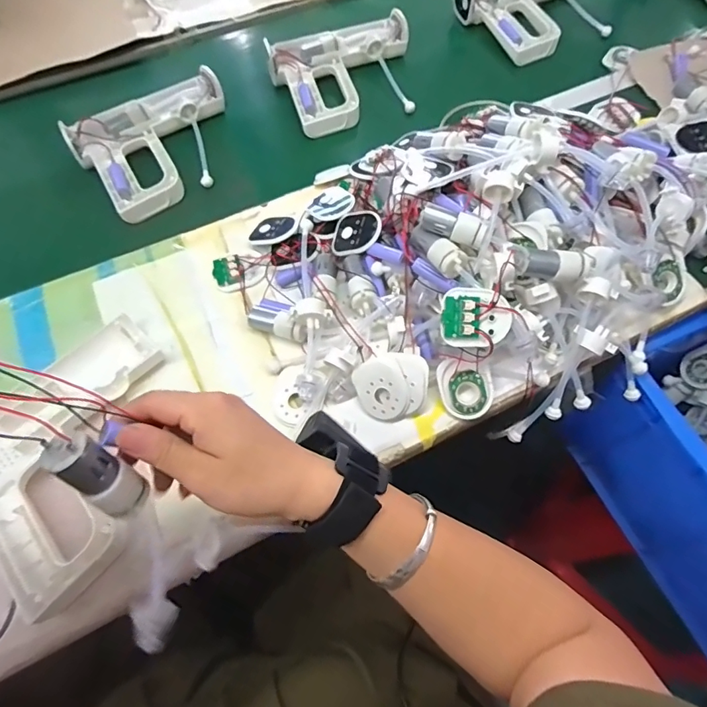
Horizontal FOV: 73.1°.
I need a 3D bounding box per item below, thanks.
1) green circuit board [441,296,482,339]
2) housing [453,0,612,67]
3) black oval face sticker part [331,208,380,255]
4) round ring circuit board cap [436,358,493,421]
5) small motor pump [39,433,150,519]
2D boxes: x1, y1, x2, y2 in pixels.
[{"bbox_3d":[0.092,-0.030,0.407,0.031,0.004,0.034,3,96,11],"label":"green circuit board"},{"bbox_3d":[0.293,-0.546,0.755,0.211,0.054,0.177,-21,63,-9],"label":"housing"},{"bbox_3d":[0.001,-0.126,0.506,0.057,0.006,0.054,29,90,40],"label":"black oval face sticker part"},{"bbox_3d":[0.104,0.033,0.450,0.046,0.014,0.058,-16,91,6],"label":"round ring circuit board cap"},{"bbox_3d":[-0.134,0.065,0.254,0.020,0.062,0.024,23,63,39],"label":"small motor pump"}]

